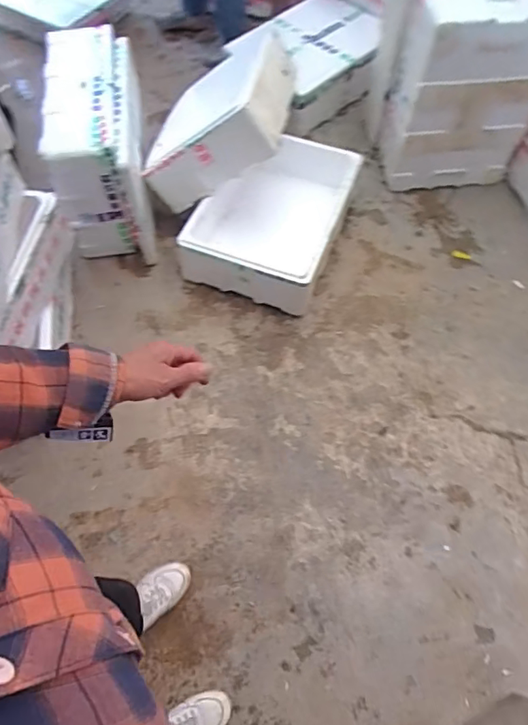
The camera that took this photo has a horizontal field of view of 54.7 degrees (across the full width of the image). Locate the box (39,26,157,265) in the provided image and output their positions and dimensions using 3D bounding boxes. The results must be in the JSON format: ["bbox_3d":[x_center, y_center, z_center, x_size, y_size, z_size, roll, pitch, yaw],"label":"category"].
[{"bbox_3d":[-0.499,-0.709,1.607,0.263,0.425,0.676,-6,64,-5],"label":"box"}]

